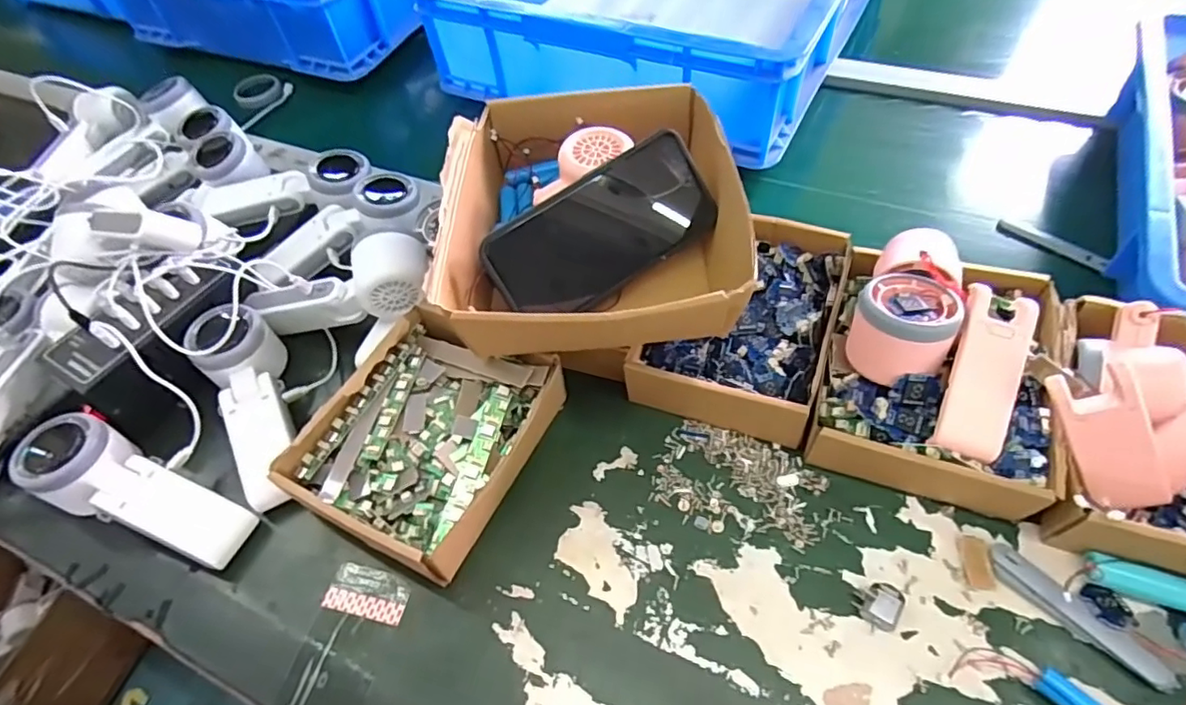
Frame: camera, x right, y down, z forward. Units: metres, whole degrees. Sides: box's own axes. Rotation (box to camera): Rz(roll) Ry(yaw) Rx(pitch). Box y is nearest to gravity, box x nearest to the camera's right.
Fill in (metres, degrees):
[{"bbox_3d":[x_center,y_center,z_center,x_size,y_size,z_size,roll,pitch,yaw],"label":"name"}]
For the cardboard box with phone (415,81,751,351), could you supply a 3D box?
[{"bbox_3d":[0.001,-0.097,0.452,0.207,0.083,0.225,-3,54,4],"label":"cardboard box with phone"}]

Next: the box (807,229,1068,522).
[{"bbox_3d":[0.230,0.005,0.402,0.135,0.097,0.165,13,56,16],"label":"box"}]

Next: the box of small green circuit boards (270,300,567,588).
[{"bbox_3d":[-0.114,0.057,0.426,0.135,0.043,0.160,22,59,20],"label":"box of small green circuit boards"}]

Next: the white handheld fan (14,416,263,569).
[{"bbox_3d":[-0.317,0.096,0.418,0.168,0.036,0.058,25,62,3],"label":"white handheld fan"}]

